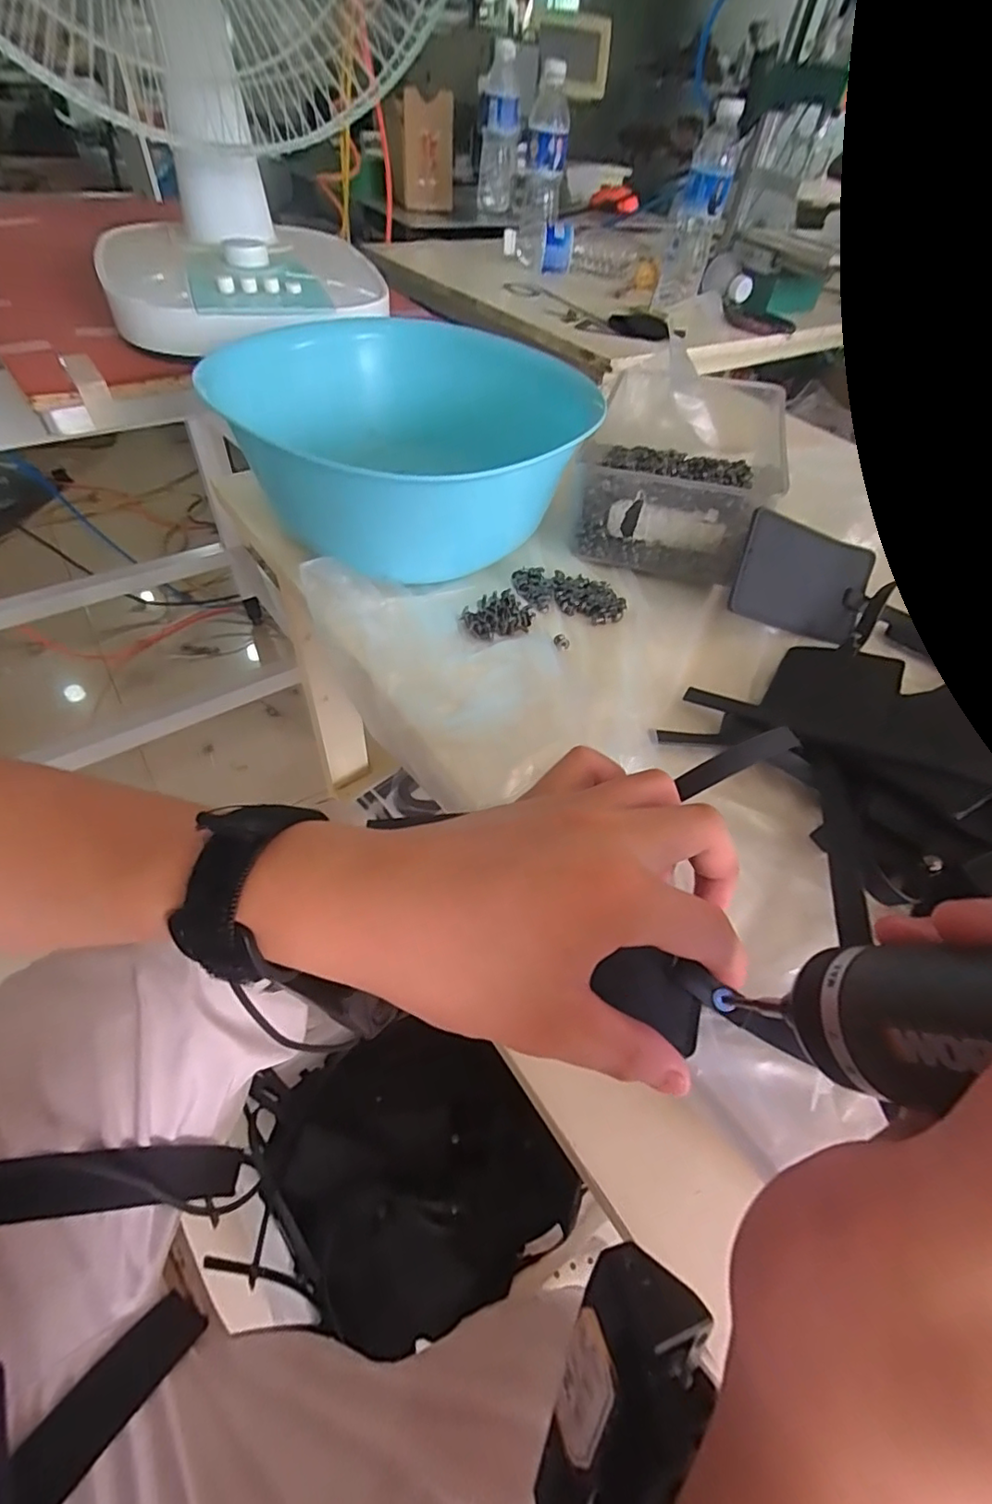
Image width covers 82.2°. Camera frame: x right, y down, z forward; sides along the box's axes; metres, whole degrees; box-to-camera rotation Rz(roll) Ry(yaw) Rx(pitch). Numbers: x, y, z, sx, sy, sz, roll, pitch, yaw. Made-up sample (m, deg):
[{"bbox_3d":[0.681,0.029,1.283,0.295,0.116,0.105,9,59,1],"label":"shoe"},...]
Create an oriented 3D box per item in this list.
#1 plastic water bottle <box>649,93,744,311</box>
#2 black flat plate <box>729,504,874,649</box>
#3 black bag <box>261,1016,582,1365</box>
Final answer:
[{"bbox_3d":[0.288,-0.780,0.820,0.071,0.197,0.075,8,51,1],"label":"plastic water bottle"},{"bbox_3d":[0.193,-0.108,0.358,0.097,0.063,0.005,9,11,-18],"label":"black flat plate"},{"bbox_3d":[-0.096,0.458,0.645,0.268,0.080,0.294,-28,51,-22],"label":"black bag"}]

